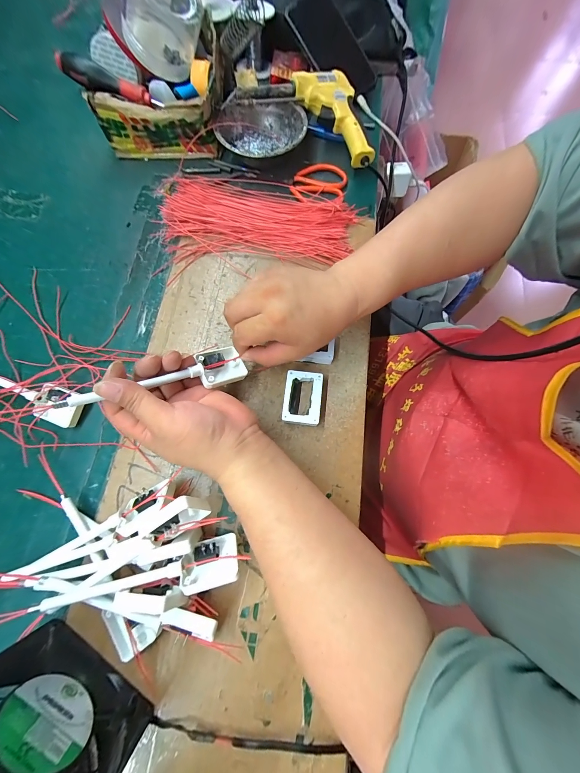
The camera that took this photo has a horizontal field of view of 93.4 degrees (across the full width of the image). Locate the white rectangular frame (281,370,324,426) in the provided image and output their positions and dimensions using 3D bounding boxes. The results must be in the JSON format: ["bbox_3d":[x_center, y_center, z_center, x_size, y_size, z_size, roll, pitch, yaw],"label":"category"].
[{"bbox_3d":[0.014,0.013,0.301,0.040,0.016,0.058,7,75,2],"label":"white rectangular frame"}]

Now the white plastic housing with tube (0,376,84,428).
[{"bbox_3d":[-0.302,0.005,0.306,0.151,0.018,0.039,19,76,5],"label":"white plastic housing with tube"}]

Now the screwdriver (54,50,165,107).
[{"bbox_3d":[-0.229,-0.387,0.348,0.121,0.022,0.021,12,74,-14],"label":"screwdriver"}]

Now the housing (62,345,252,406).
[{"bbox_3d":[-0.110,-0.008,0.252,0.149,0.013,0.039,-19,73,-38],"label":"housing"}]

